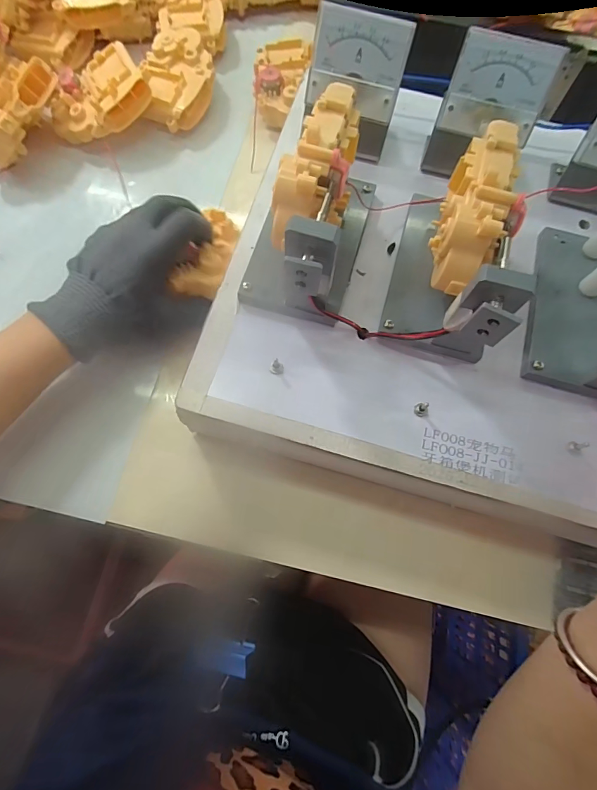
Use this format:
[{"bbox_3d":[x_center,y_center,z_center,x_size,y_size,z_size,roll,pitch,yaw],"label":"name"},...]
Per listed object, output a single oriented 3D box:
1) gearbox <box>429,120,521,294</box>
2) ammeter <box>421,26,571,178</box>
[{"bbox_3d":[0.101,-0.110,0.230,0.033,0.040,0.098,20,73,4],"label":"gearbox"},{"bbox_3d":[0.133,-0.198,0.287,0.065,0.071,0.044,17,73,3],"label":"ammeter"}]

